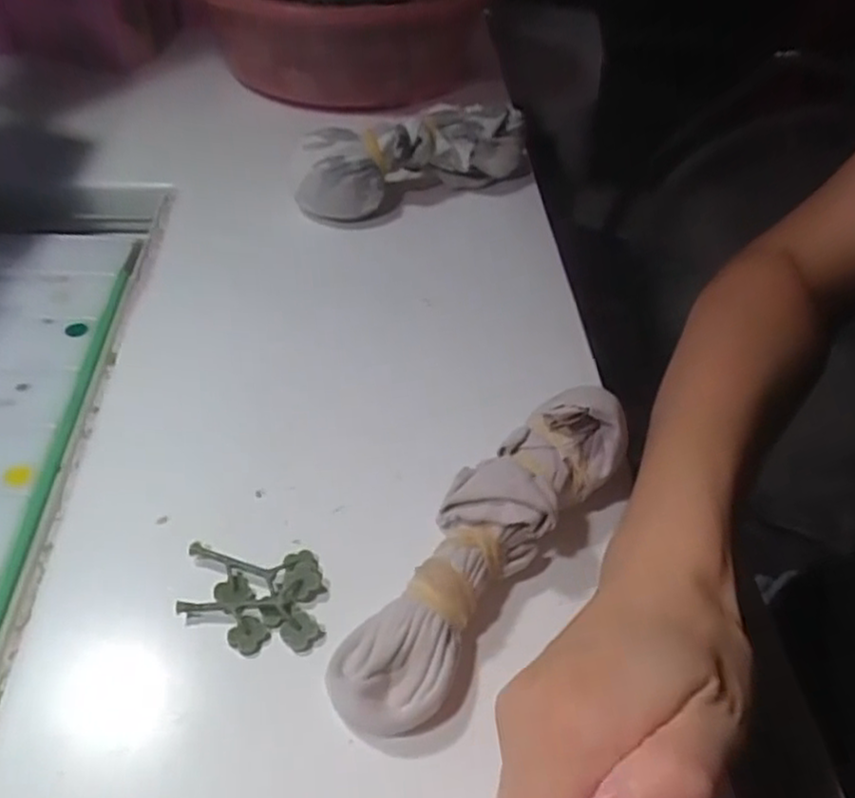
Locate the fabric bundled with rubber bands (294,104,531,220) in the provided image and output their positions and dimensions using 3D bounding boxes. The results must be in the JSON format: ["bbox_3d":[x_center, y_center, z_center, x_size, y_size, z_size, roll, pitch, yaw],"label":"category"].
[{"bbox_3d":[-0.005,-0.155,0.485,0.164,0.066,0.043,-11,48,-15],"label":"fabric bundled with rubber bands"}]

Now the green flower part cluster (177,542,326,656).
[{"bbox_3d":[-0.069,0.078,0.284,0.054,0.008,0.041,3,45,-3],"label":"green flower part cluster"}]

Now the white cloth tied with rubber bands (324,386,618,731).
[{"bbox_3d":[0.020,0.056,0.279,0.045,0.034,0.152,32,65,23],"label":"white cloth tied with rubber bands"}]

